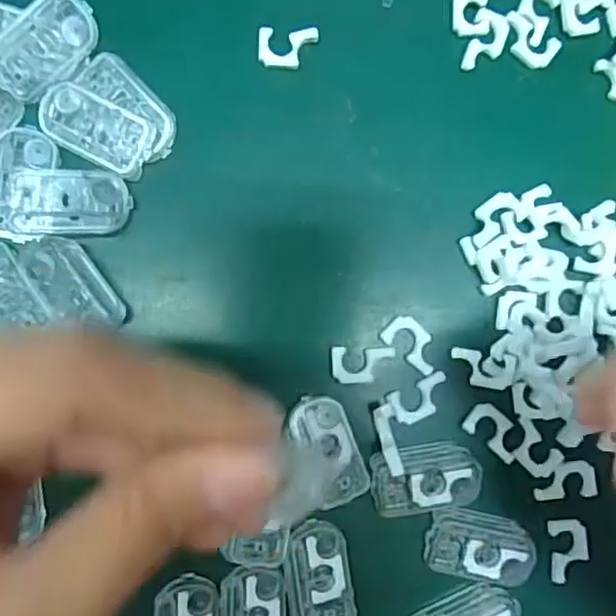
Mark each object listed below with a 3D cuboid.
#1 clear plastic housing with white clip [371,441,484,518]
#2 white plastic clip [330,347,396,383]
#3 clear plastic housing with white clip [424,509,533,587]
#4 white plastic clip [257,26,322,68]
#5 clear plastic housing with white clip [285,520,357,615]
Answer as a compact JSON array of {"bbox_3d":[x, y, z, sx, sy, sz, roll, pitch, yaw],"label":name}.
[{"bbox_3d":[0.041,0.058,0.215,0.036,0.004,0.022,-6,87,-6],"label":"clear plastic housing with white clip"},{"bbox_3d":[0.019,0.020,0.216,0.021,0.004,0.012,1,87,-6],"label":"white plastic clip"},{"bbox_3d":[0.060,0.082,0.216,0.036,0.005,0.022,14,85,-5],"label":"clear plastic housing with white clip"},{"bbox_3d":[-0.006,-0.090,0.217,0.021,0.004,0.013,-2,87,-6],"label":"white plastic clip"},{"bbox_3d":[0.004,0.091,0.210,0.022,0.004,0.039,-7,87,-6],"label":"clear plastic housing with white clip"}]

